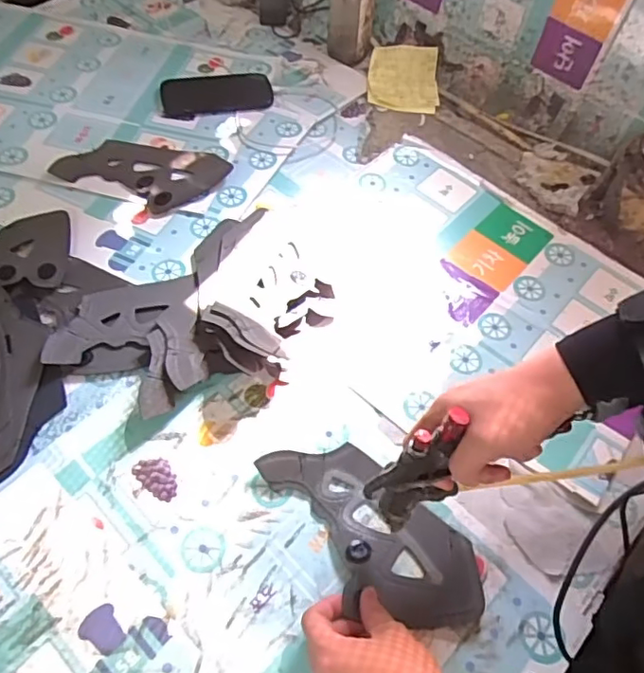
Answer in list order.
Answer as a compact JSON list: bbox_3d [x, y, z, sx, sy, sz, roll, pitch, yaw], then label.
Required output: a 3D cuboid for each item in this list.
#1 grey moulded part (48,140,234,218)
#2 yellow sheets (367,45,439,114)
[{"bbox_3d":[-0.244,-0.230,0.787,0.209,0.015,0.130,24,57,12],"label":"grey moulded part"},{"bbox_3d":[0.132,-0.420,0.933,0.111,0.019,0.118,4,79,7],"label":"yellow sheets"}]

